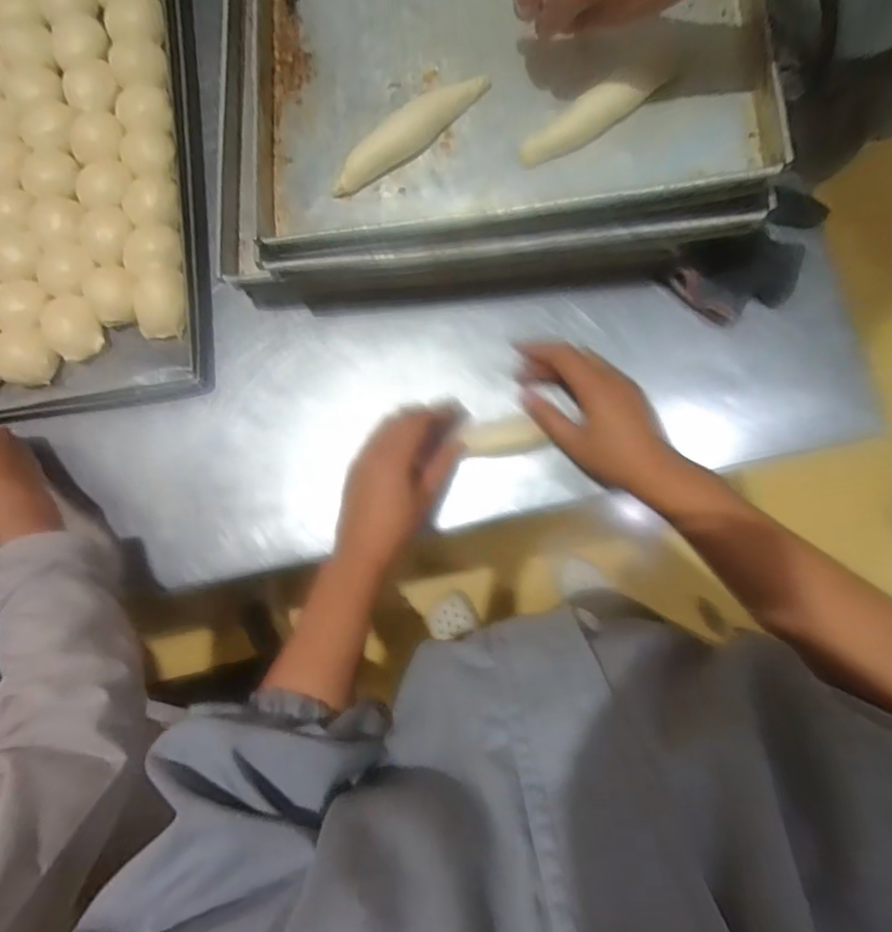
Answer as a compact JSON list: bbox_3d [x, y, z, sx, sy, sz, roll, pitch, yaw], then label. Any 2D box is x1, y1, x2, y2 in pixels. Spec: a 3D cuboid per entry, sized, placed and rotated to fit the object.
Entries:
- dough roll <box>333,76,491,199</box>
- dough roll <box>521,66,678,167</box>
[{"bbox_3d":[-0.029,-0.258,0.462,0.139,0.023,0.028,-32,82,0],"label":"dough roll"},{"bbox_3d":[0.110,-0.258,0.439,0.116,0.020,0.027,-30,82,0],"label":"dough roll"}]

